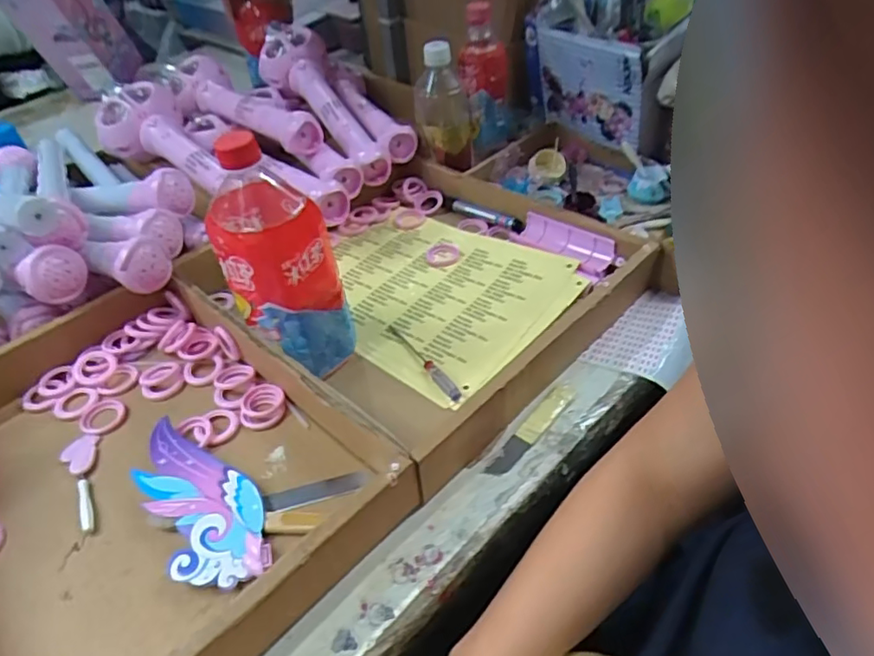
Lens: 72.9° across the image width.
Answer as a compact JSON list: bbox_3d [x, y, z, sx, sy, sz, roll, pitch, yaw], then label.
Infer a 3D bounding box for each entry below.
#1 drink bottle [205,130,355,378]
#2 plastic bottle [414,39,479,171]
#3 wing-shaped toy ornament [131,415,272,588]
[{"bbox_3d":[-0.134,-0.056,0.502,0.089,0.216,0.101,-21,45,-19],"label":"drink bottle"},{"bbox_3d":[0.010,-0.279,0.765,0.057,0.154,0.062,21,47,24],"label":"plastic bottle"},{"bbox_3d":[-0.180,0.129,0.453,0.072,0.017,0.162,-27,47,-24],"label":"wing-shaped toy ornament"}]

